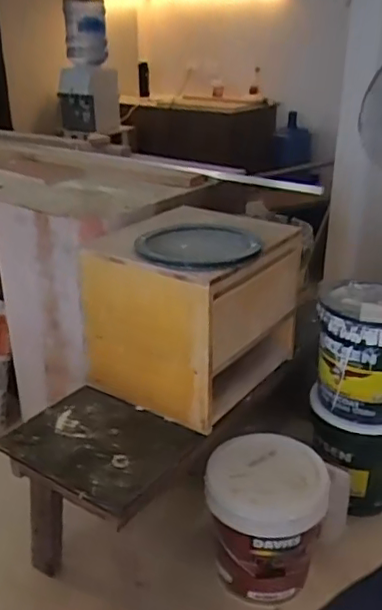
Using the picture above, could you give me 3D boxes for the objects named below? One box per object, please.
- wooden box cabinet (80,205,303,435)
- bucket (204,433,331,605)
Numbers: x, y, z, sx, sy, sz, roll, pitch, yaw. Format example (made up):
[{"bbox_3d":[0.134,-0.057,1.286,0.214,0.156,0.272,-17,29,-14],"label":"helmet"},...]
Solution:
[{"bbox_3d":[-0.020,0.016,1.594,0.481,0.427,0.397,19,31,35],"label":"wooden box cabinet"},{"bbox_3d":[0.197,0.543,1.526,0.308,0.324,0.266,6,25,12],"label":"bucket"}]

